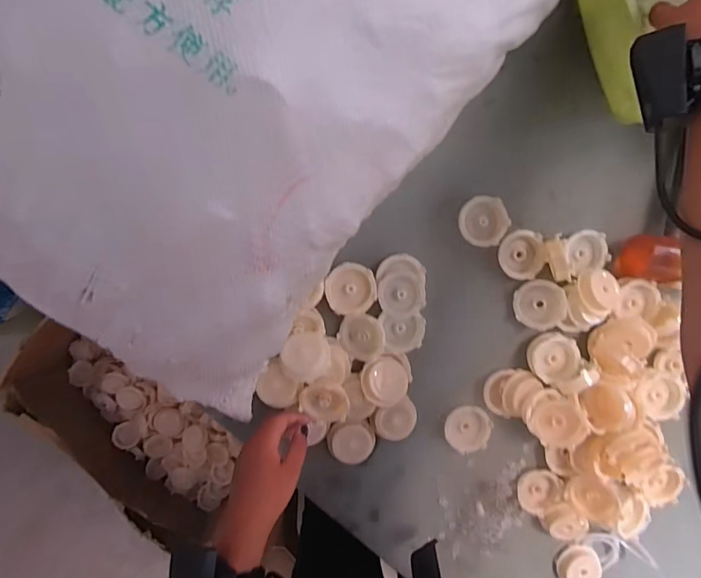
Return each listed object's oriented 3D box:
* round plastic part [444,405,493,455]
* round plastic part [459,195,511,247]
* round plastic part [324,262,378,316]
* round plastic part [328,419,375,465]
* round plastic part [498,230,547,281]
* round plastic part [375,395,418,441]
[{"bbox_3d":[0.150,0.177,0.539,0.058,0.020,0.057,-1,97,-4],"label":"round plastic part"},{"bbox_3d":[0.162,-0.083,0.510,0.056,0.012,0.060,-1,97,-4],"label":"round plastic part"},{"bbox_3d":[0.001,0.000,0.492,0.058,0.009,0.060,-1,97,-4],"label":"round plastic part"},{"bbox_3d":[0.002,0.188,0.523,0.054,0.021,0.053,-1,97,-4],"label":"round plastic part"},{"bbox_3d":[0.211,-0.042,0.521,0.056,0.019,0.060,-1,97,-4],"label":"round plastic part"},{"bbox_3d":[0.059,0.162,0.524,0.055,0.019,0.052,-3,104,-12],"label":"round plastic part"}]

